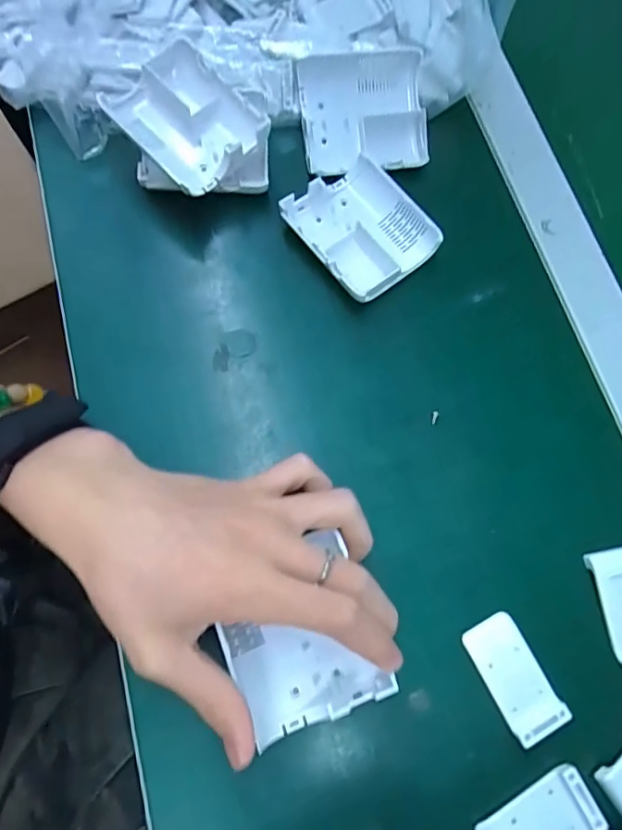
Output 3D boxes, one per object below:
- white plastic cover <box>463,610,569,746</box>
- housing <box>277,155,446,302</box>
[{"bbox_3d":[0.101,0.129,0.261,0.028,0.006,0.055,-26,76,-12],"label":"white plastic cover"},{"bbox_3d":[0.032,-0.116,0.326,0.075,0.018,0.079,-35,78,-14],"label":"housing"}]

